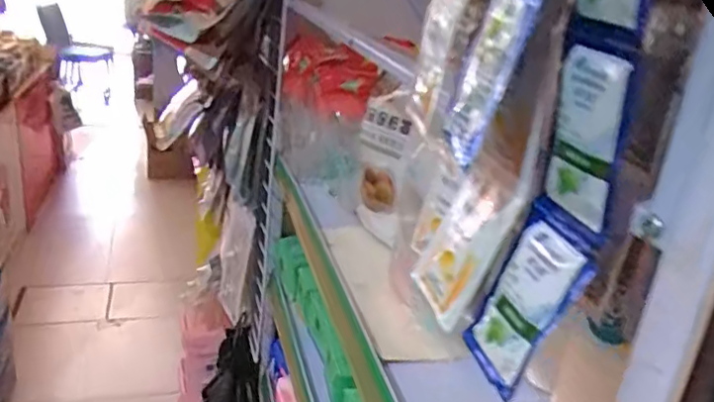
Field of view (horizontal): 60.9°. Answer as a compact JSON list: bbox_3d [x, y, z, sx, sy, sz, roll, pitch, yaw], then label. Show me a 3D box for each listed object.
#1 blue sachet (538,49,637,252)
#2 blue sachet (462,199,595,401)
[{"bbox_3d":[0.079,-0.020,0.214,0.004,0.065,0.036,-8,24,-17],"label":"blue sachet"},{"bbox_3d":[0.065,0.039,0.237,0.005,0.068,0.038,16,22,-23],"label":"blue sachet"}]

